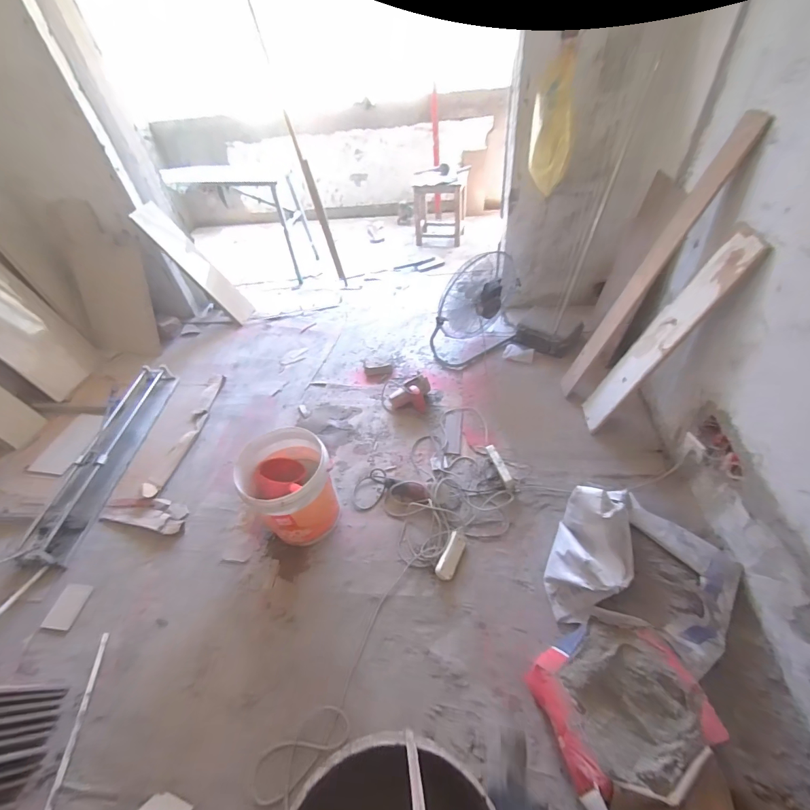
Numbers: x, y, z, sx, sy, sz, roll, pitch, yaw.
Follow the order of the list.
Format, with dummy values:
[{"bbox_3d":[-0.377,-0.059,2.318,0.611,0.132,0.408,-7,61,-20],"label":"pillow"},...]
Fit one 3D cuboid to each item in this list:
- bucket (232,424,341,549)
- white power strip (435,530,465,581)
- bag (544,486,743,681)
[{"bbox_3d":[-0.400,0.293,1.431,0.290,0.310,0.299,-4,46,4],"label":"bucket"},{"bbox_3d":[0.164,0.529,1.392,0.062,0.045,0.168,21,55,22],"label":"white power strip"},{"bbox_3d":[0.725,0.497,1.209,0.503,0.256,0.408,17,51,22],"label":"bag"}]

